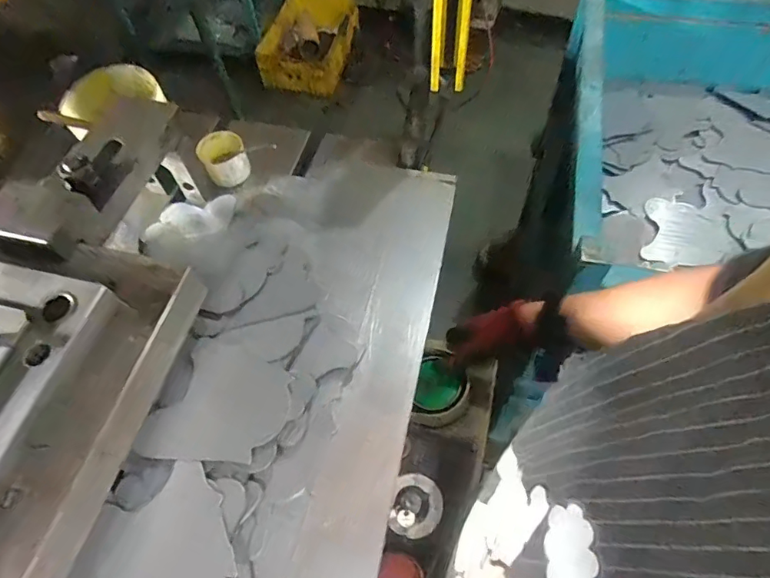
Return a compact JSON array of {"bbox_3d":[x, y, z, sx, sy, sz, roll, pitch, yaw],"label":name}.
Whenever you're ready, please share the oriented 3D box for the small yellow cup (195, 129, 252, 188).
[{"bbox_3d":[-0.234,-0.190,0.715,0.063,0.042,0.068,-2,60,3],"label":"small yellow cup"}]

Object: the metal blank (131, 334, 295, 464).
[{"bbox_3d":[-0.165,0.122,0.501,0.120,0.006,0.128,20,63,8],"label":"metal blank"}]

